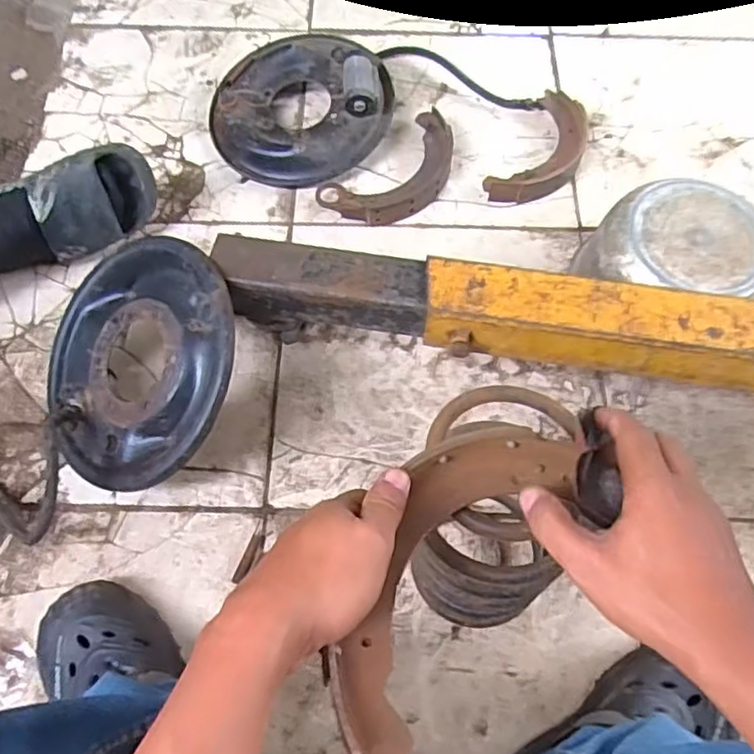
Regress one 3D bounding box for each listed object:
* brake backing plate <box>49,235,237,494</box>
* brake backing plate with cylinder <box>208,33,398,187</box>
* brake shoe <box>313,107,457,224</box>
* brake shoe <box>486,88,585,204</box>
[{"bbox_3d":[-0.263,-0.017,0.700,0.274,0.033,0.263,-5,79,28],"label":"brake backing plate"},{"bbox_3d":[-0.121,-0.413,0.931,0.253,0.090,0.273,0,67,0],"label":"brake backing plate with cylinder"},{"bbox_3d":[0.034,-0.290,0.911,0.223,0.034,0.118,-40,73,-15],"label":"brake shoe"},{"bbox_3d":[0.248,-0.332,0.932,0.103,0.036,0.221,29,70,11],"label":"brake shoe"}]

